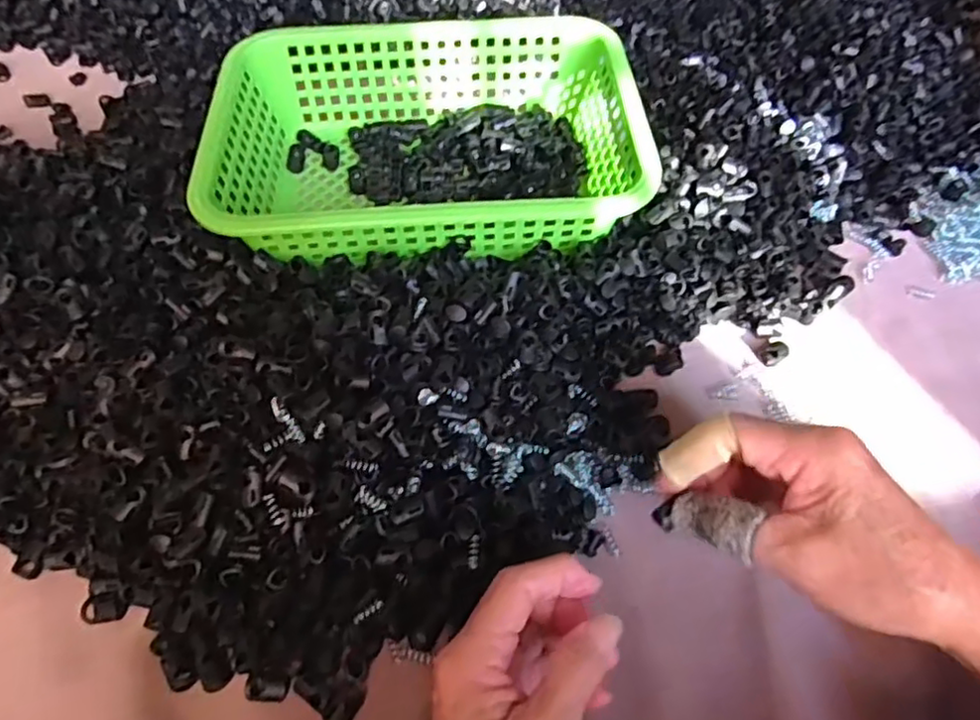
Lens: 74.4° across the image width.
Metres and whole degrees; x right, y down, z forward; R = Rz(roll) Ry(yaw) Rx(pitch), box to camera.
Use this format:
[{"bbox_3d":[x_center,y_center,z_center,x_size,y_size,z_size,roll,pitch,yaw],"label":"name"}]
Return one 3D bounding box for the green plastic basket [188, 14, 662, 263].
[{"bbox_3d":[-0.044,-0.157,0.476,0.286,0.080,0.200,-2,56,-3],"label":"green plastic basket"}]

